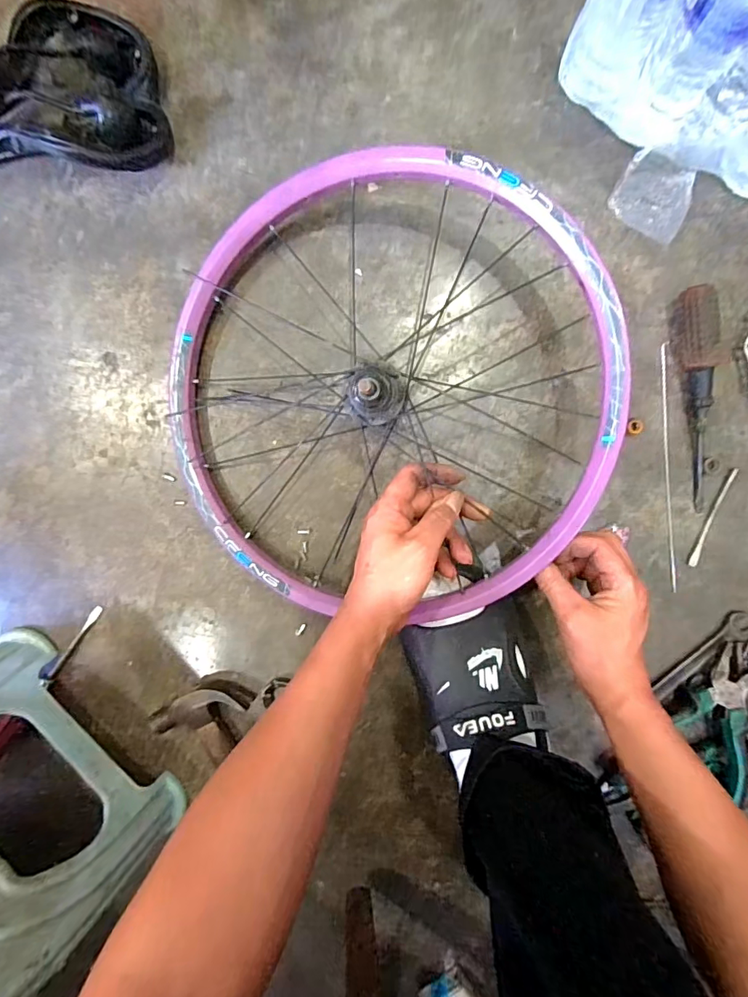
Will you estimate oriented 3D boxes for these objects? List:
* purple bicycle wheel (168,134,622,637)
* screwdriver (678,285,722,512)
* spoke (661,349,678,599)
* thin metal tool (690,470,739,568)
[{"bbox_3d":[0.003,-0.093,0.436,0.398,0.106,0.407,0,95,2],"label":"purple bicycle wheel"},{"bbox_3d":[0.315,-0.093,0.452,0.025,0.032,0.207,-7,95,3],"label":"screwdriver"},{"bbox_3d":[0.301,-0.029,0.478,0.008,0.004,0.251,-6,95,3],"label":"spoke"},{"bbox_3d":[0.343,0.020,0.476,0.007,0.005,0.104,20,96,0],"label":"thin metal tool"}]

